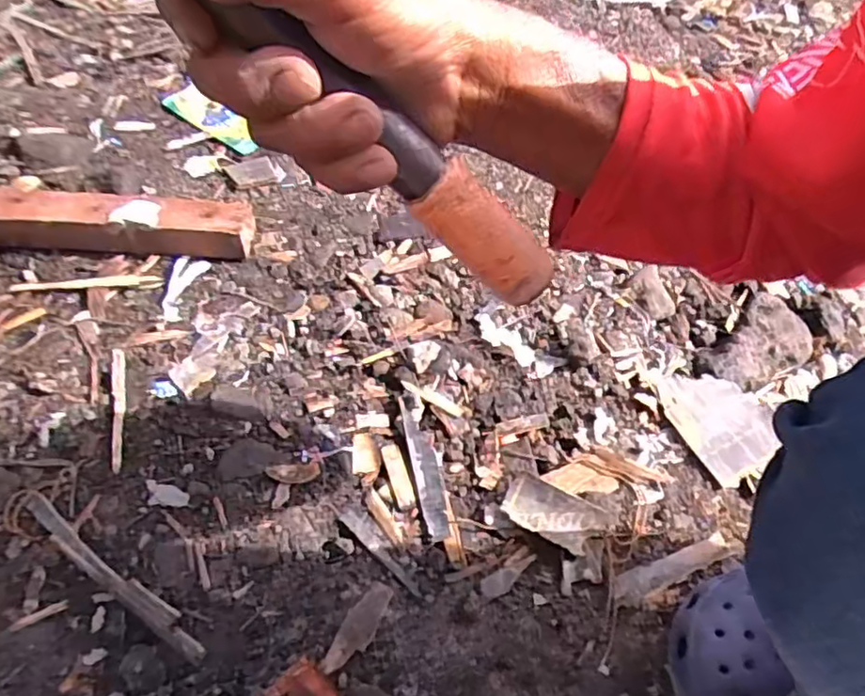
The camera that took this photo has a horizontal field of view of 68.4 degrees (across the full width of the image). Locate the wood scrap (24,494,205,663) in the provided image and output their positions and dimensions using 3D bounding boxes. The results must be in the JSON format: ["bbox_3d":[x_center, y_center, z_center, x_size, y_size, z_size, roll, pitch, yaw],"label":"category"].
[{"bbox_3d":[-0.223,0.157,0.440,0.175,0.016,0.019,28,58,19],"label":"wood scrap"}]

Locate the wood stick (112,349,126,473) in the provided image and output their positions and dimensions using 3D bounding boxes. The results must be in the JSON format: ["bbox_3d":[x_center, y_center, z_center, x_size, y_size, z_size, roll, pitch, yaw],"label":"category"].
[{"bbox_3d":[-0.263,0.049,0.534,0.011,0.006,0.119,-14,55,-10],"label":"wood stick"}]

